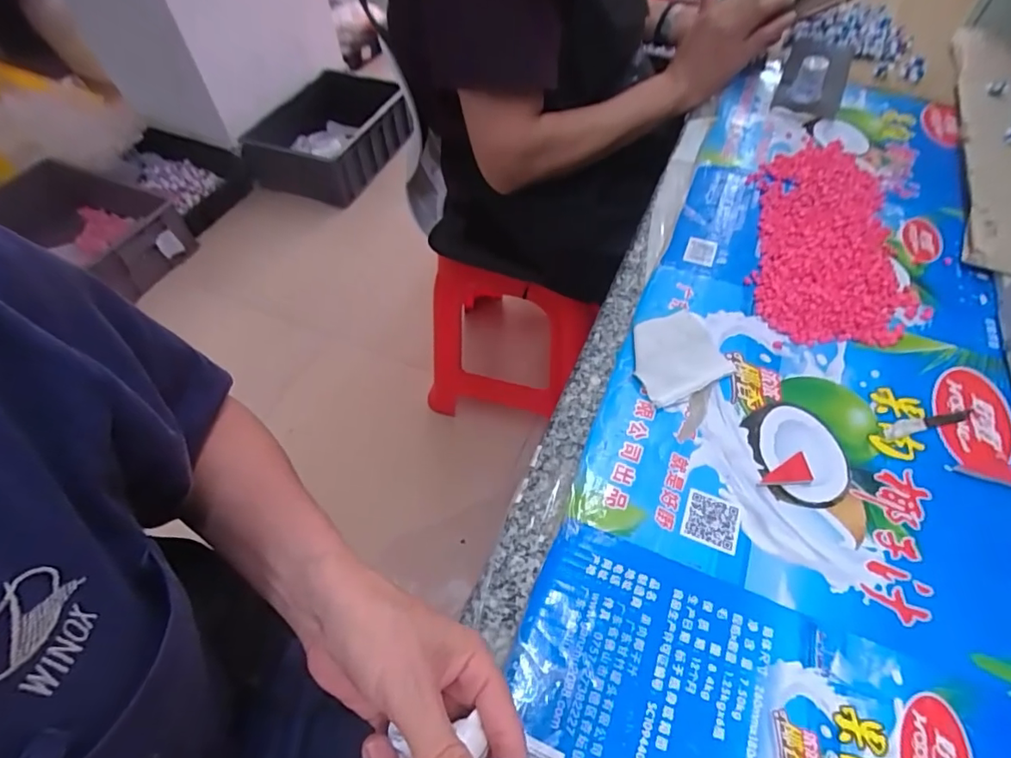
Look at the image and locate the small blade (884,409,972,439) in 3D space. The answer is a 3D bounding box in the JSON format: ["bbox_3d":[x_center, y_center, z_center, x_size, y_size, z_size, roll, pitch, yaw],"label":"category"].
[{"bbox_3d":[0.312,0.031,0.383,0.074,0.004,0.011,-13,56,-7],"label":"small blade"}]

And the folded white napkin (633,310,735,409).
[{"bbox_3d":[0.135,-0.019,0.416,0.076,0.010,0.072,-21,58,-13],"label":"folded white napkin"}]

